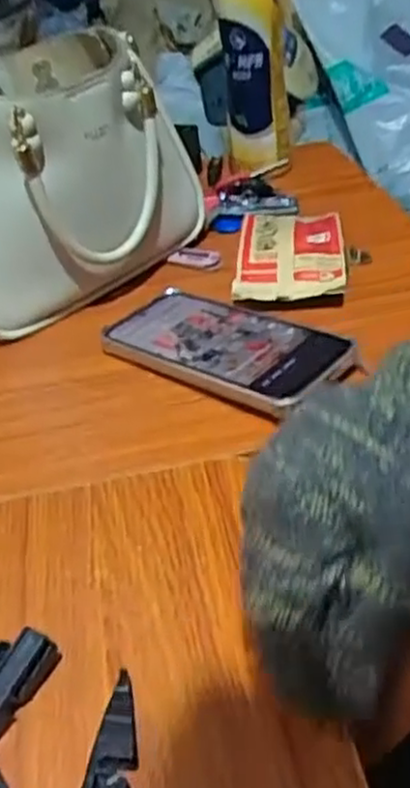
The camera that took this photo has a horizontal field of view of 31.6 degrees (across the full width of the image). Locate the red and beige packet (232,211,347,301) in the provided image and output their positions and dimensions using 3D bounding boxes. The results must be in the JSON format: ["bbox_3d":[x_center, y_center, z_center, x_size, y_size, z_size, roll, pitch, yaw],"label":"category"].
[{"bbox_3d":[0.068,-0.117,0.586,0.083,0.030,0.147,-2,37,7],"label":"red and beige packet"}]

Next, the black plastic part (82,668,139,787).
[{"bbox_3d":[-0.034,0.138,0.274,0.017,0.010,0.065,1,37,10],"label":"black plastic part"}]

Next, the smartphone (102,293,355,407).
[{"bbox_3d":[0.010,-0.034,0.486,0.169,0.008,0.079,20,45,35],"label":"smartphone"}]

